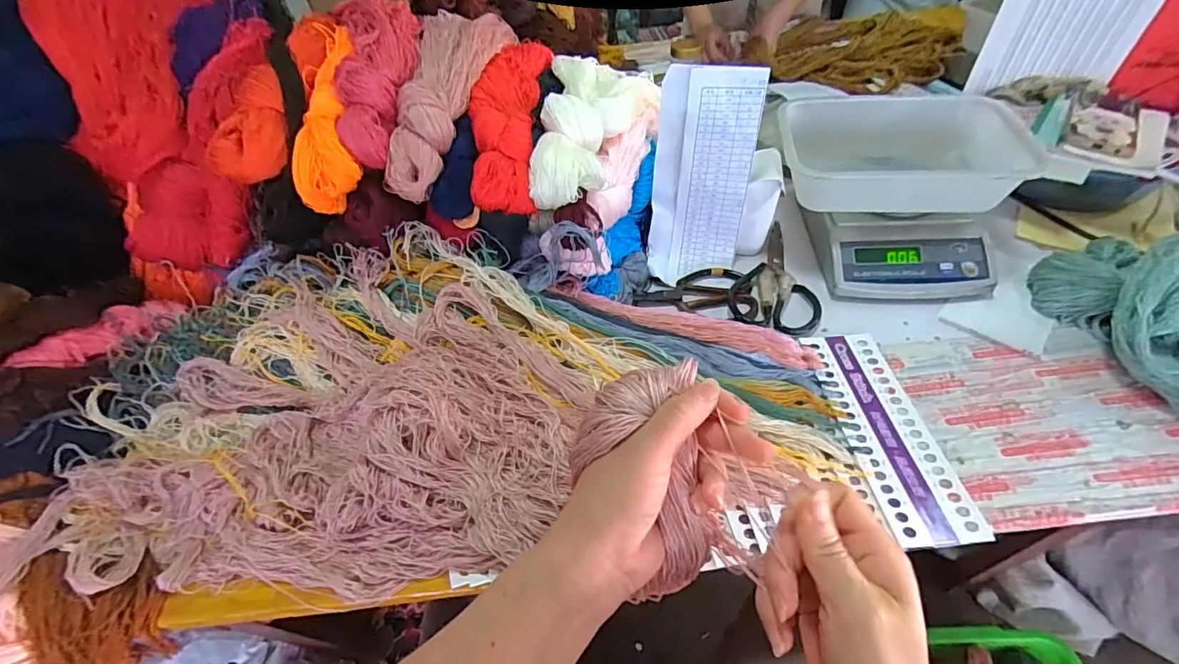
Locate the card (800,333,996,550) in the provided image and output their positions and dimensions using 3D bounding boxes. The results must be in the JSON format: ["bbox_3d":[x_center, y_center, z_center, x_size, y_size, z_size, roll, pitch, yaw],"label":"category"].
[{"bbox_3d":[0.302,0.095,0.514,0.085,0.005,0.237,-5,49,-3],"label":"card"}]

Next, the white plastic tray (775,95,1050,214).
[{"bbox_3d":[0.402,-0.228,0.668,0.286,0.093,0.197,8,52,13],"label":"white plastic tray"}]

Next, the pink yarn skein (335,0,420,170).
[{"bbox_3d":[-0.261,-0.313,0.590,0.109,0.054,0.276,-8,64,0],"label":"pink yarn skein"}]

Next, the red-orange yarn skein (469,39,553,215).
[{"bbox_3d":[-0.098,-0.279,0.638,0.076,0.079,0.308,-1,51,6],"label":"red-orange yarn skein"}]

